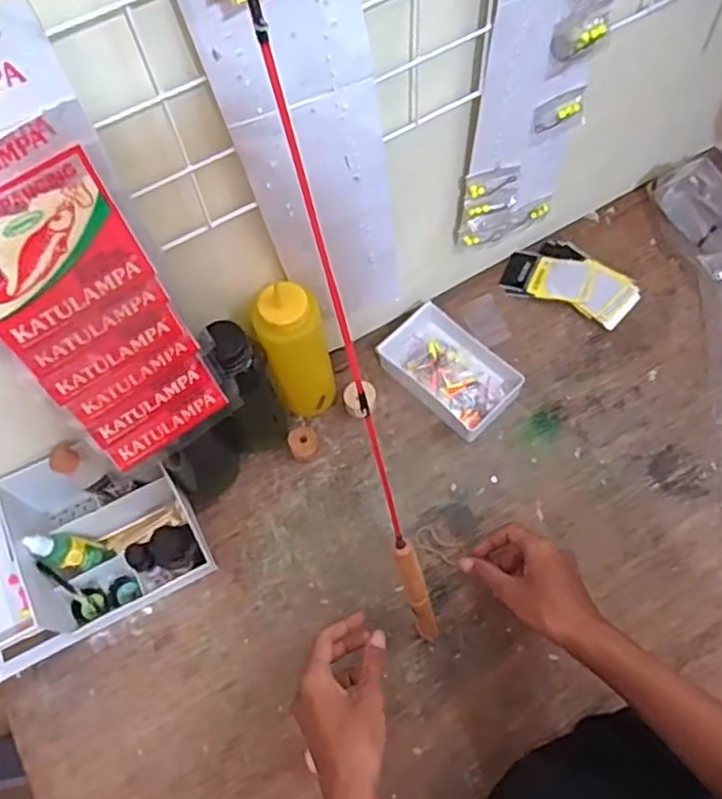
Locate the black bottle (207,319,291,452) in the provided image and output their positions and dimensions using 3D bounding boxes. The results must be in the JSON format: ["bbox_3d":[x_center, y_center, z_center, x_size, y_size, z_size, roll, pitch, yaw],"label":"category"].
[{"bbox_3d":[-0.106,-0.003,0.665,0.053,0.196,0.057,-15,66,-4],"label":"black bottle"}]

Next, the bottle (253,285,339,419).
[{"bbox_3d":[-0.058,-0.038,0.677,0.059,0.192,0.053,-18,66,-5],"label":"bottle"}]

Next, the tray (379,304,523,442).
[{"bbox_3d":[0.095,-0.033,0.756,0.140,0.033,0.087,41,74,19],"label":"tray"}]

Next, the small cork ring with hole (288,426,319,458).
[{"bbox_3d":[-0.060,0.045,0.735,0.030,0.023,0.028,-1,66,3],"label":"small cork ring with hole"}]

